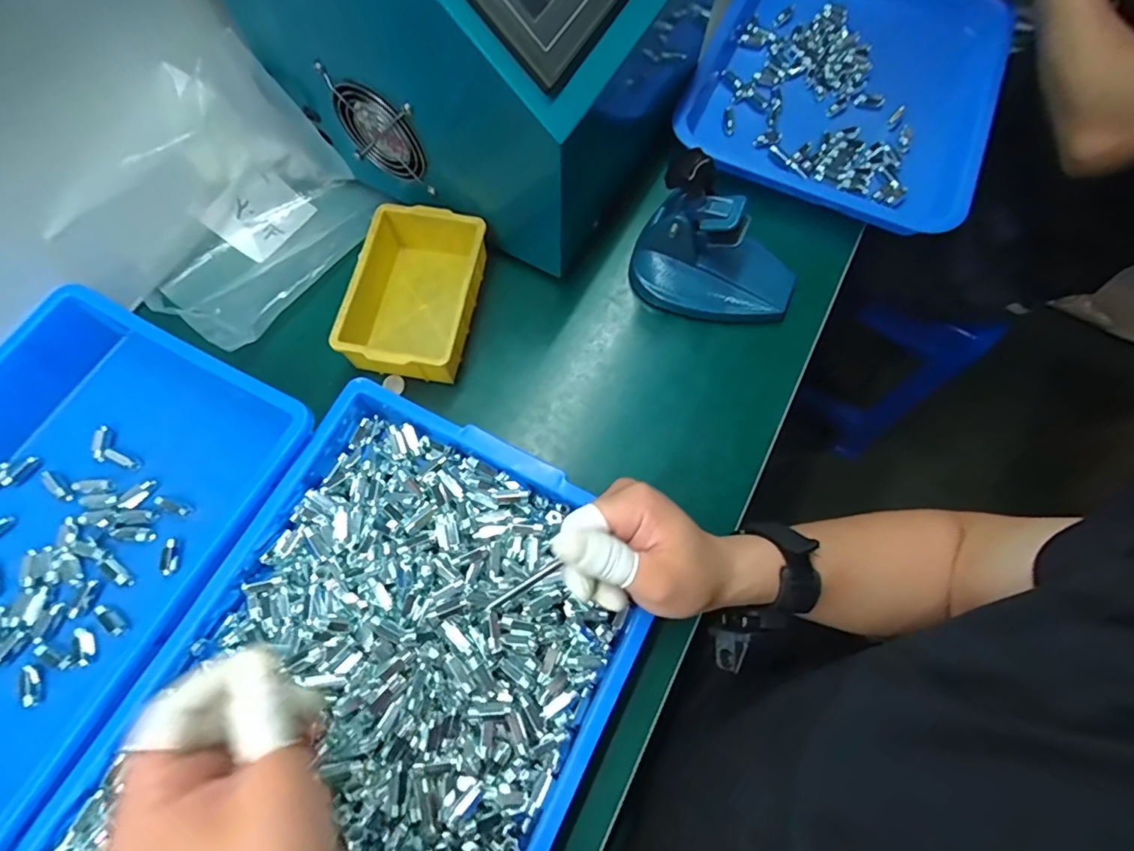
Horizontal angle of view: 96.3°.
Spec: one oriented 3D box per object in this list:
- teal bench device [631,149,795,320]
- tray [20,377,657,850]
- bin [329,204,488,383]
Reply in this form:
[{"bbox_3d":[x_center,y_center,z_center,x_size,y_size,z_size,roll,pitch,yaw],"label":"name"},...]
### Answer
[{"bbox_3d":[0.137,-0.154,0.435,0.150,0.112,0.084,16,72,3],"label":"teal bench device"},{"bbox_3d":[-0.131,0.198,0.343,0.294,0.063,0.405,26,73,6],"label":"tray"},{"bbox_3d":[-0.132,-0.115,0.447,0.097,0.052,0.147,9,72,1],"label":"bin"}]

